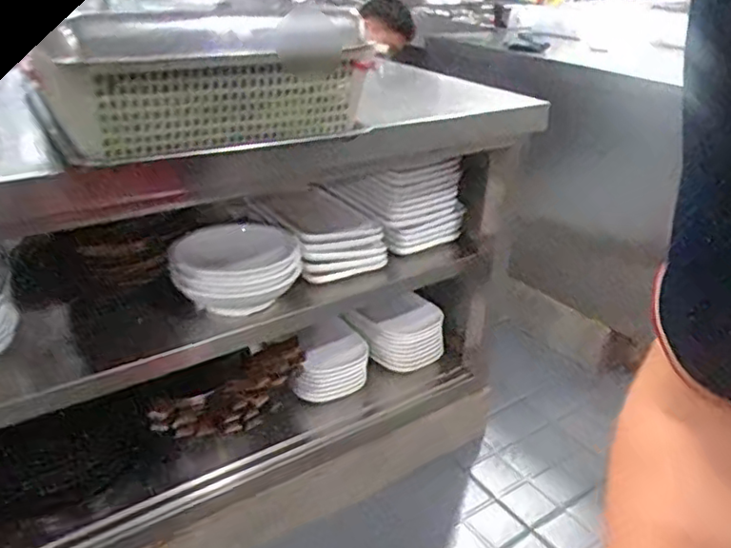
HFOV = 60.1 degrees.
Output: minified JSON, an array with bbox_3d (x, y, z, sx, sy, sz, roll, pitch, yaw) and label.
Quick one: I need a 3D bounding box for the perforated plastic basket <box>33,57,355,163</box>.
[{"bbox_3d":[-0.184,-0.218,0.774,0.380,0.124,0.084,-17,33,-33],"label":"perforated plastic basket"}]

